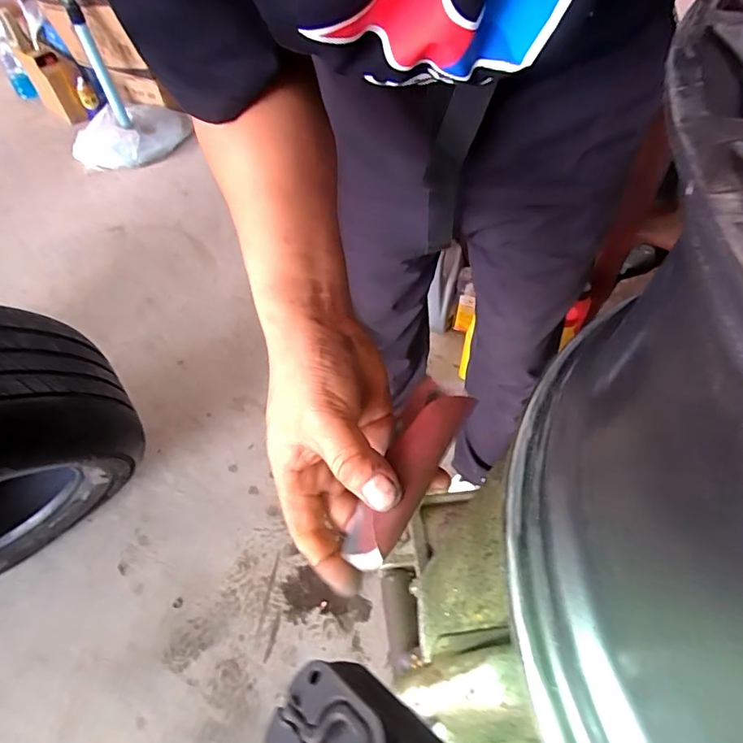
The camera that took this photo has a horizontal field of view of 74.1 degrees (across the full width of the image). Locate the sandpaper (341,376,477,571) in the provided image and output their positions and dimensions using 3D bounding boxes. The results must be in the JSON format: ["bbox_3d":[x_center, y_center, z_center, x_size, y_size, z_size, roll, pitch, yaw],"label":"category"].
[{"bbox_3d":[0.018,0.054,0.271,0.036,0.028,0.109,23,74,18],"label":"sandpaper"}]

